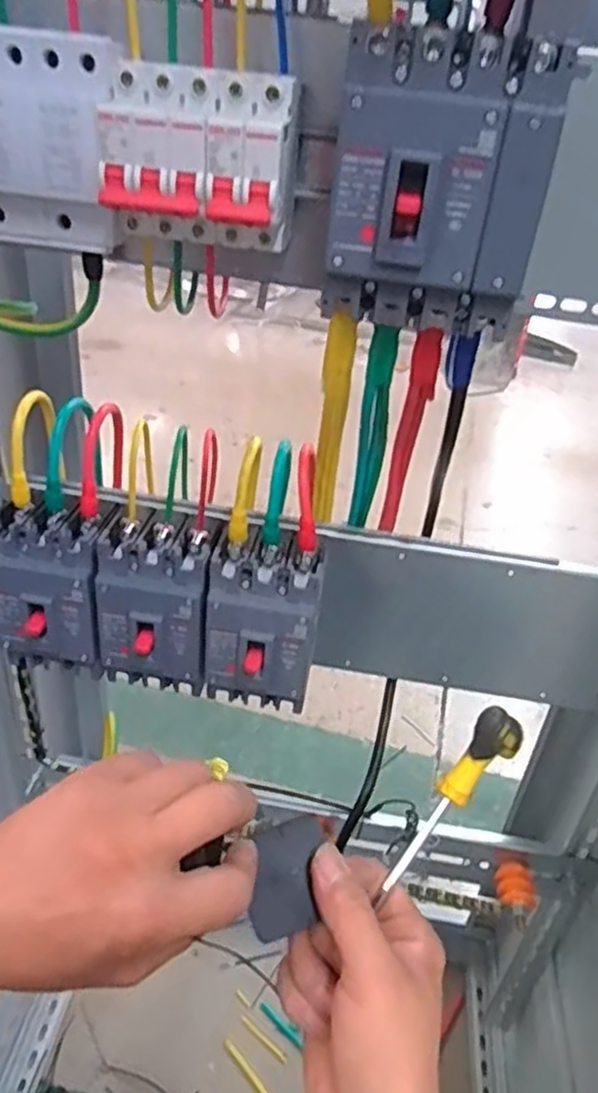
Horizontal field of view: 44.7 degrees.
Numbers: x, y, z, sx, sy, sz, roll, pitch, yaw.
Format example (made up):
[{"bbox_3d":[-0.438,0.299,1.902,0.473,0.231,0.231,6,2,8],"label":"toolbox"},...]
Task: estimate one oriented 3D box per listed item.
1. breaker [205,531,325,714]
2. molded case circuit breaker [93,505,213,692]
[{"bbox_3d":[-0.027,0.060,0.523,0.080,0.121,0.057,6,34,-3],"label":"breaker"},{"bbox_3d":[-0.105,0.043,0.528,0.078,0.110,0.059,6,34,-2],"label":"molded case circuit breaker"}]

